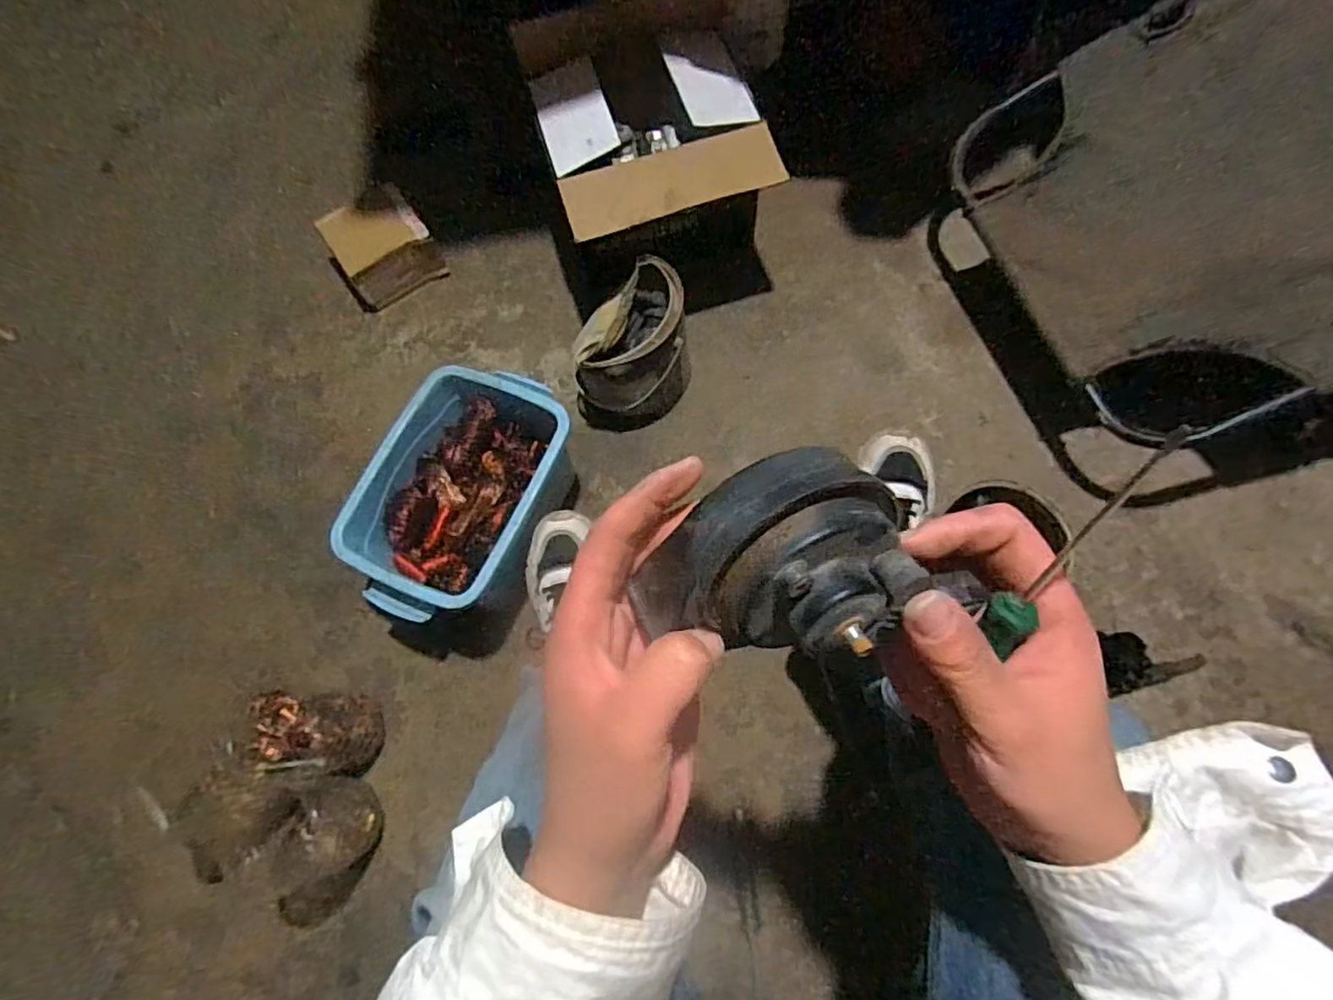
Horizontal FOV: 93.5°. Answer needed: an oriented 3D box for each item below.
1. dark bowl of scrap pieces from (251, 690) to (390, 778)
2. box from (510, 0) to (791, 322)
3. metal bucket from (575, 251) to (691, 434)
[{"bbox_3d":[-0.394,0.264,0.719,0.100,0.123,0.094,2,70,2],"label":"dark bowl of scrap pieces"},{"bbox_3d":[-0.012,-0.441,0.862,0.281,0.262,0.252,-13,71,-2],"label":"box"},{"bbox_3d":[-0.046,-0.206,0.831,0.148,0.154,0.168,4,71,2],"label":"metal bucket"}]

